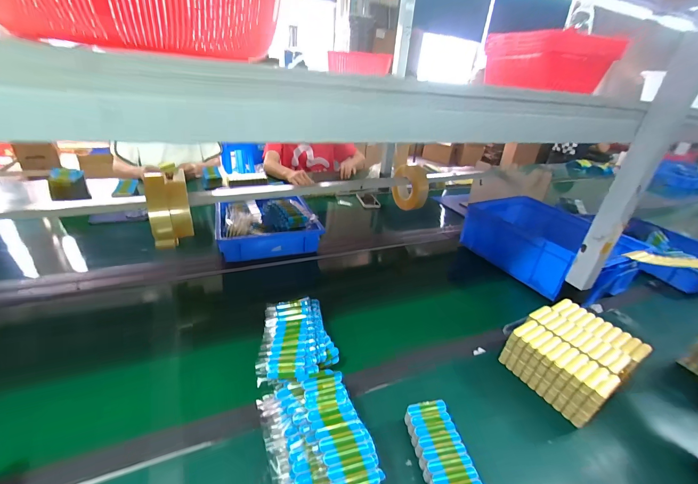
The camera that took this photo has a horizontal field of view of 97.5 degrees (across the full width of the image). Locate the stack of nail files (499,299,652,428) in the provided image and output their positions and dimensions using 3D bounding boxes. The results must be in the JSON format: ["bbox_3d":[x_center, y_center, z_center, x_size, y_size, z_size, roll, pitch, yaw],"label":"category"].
[{"bbox_3d":[0.431,0.219,0.597,0.196,0.088,0.165,-13,34,-30],"label":"stack of nail files"}]

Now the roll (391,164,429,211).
[{"bbox_3d":[0.211,-0.193,1.062,0.048,0.146,0.149,-10,32,-25],"label":"roll"}]

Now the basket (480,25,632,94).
[{"bbox_3d":[0.370,-0.344,0.588,0.132,0.080,0.214,-2,29,-13],"label":"basket"}]

